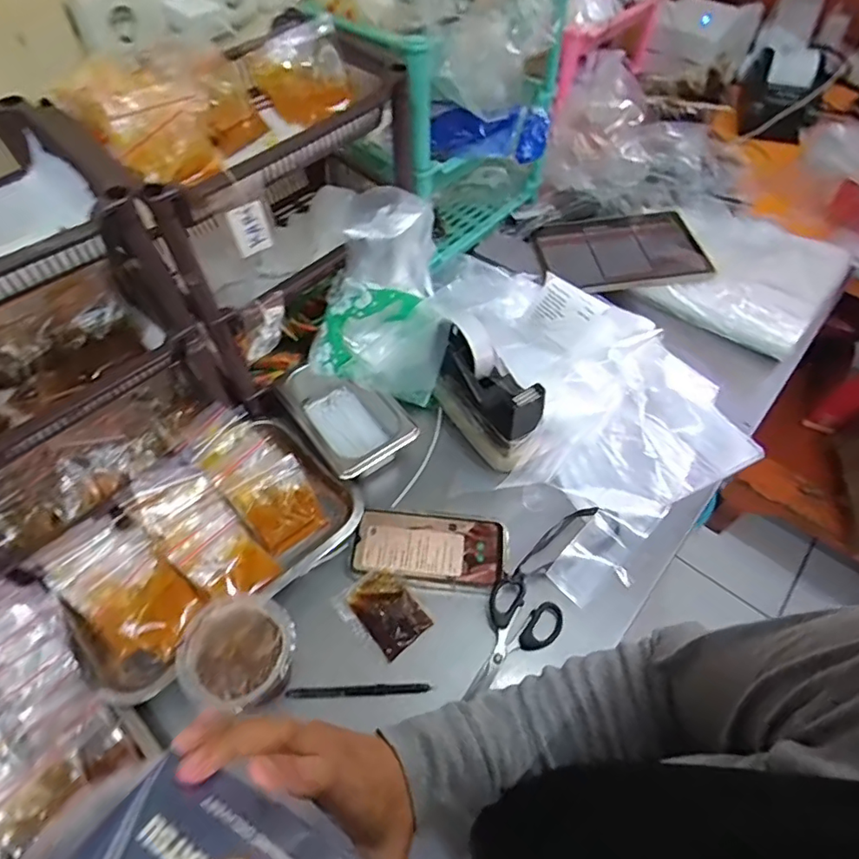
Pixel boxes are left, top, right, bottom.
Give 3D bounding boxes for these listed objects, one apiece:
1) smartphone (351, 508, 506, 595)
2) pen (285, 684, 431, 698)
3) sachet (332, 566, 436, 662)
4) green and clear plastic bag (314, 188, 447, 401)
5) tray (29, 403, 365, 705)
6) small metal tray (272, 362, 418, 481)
[{"bbox_3d":[0.001,0.127,0.586,0.160,0.010,0.079,6,55,4],"label":"smartphone"},{"bbox_3d":[-0.067,0.246,0.514,0.132,0.007,0.010,-1,55,-1],"label":"pen"},{"bbox_3d":[-0.046,0.183,0.552,0.069,0.017,0.082,-35,63,-22],"label":"sachet"},{"bbox_3d":[-0.064,-0.137,0.636,0.147,0.202,0.151,-10,56,-7],"label":"green and clear plastic bag"},{"bbox_3d":[-0.236,0.108,0.575,0.280,0.054,0.198,-38,64,-23],"label":"tray"},{"bbox_3d":[-0.103,-0.013,0.658,0.100,0.064,0.166,-34,62,-22],"label":"small metal tray"}]

